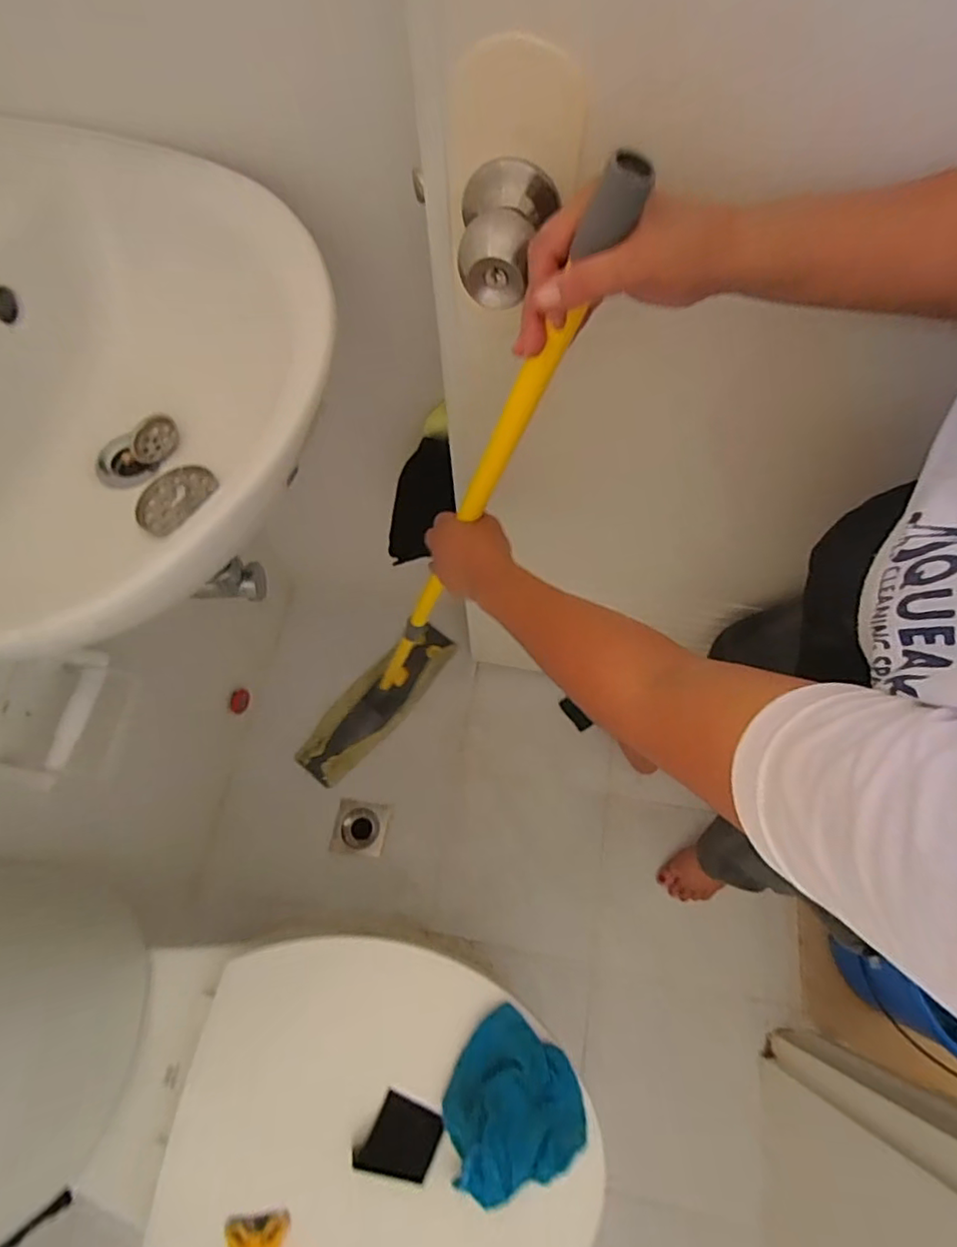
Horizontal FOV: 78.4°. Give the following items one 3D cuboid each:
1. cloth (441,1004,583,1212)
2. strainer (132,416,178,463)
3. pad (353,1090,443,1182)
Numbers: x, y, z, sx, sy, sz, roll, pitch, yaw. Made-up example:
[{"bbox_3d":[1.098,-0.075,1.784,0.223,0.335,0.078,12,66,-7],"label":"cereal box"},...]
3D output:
[{"bbox_3d":[0.035,0.504,0.598,0.140,0.050,0.144,34,71,13],"label":"cloth"},{"bbox_3d":[-0.292,-0.165,0.529,0.041,0.009,0.041,0,86,1],"label":"strainer"},{"bbox_3d":[-0.080,0.527,0.598,0.076,0.014,0.066,16,41,14],"label":"pad"}]

